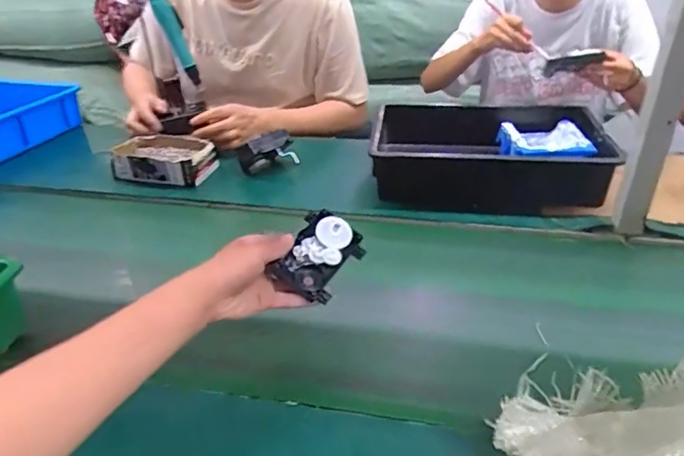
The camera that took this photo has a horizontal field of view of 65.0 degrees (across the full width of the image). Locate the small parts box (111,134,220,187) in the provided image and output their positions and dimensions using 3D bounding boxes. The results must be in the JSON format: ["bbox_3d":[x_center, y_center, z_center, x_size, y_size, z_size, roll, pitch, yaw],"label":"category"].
[{"bbox_3d":[-0.356,-0.134,1.080,0.195,0.055,0.136,8,31,14],"label":"small parts box"}]

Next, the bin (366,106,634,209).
[{"bbox_3d":[0.272,-0.142,1.018,0.421,0.093,0.277,0,30,1],"label":"bin"}]

